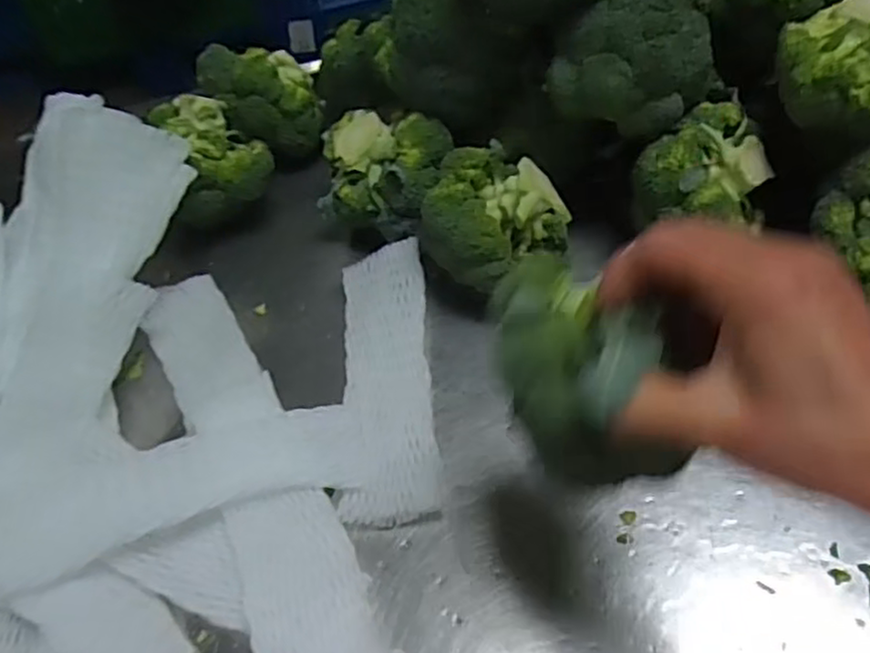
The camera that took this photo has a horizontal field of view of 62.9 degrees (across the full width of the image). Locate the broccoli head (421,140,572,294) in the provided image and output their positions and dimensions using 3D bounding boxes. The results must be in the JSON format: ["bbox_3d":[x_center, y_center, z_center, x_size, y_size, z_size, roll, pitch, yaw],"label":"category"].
[{"bbox_3d":[0.043,-0.081,0.567,0.095,0.094,0.091,-3,54,5],"label":"broccoli head"}]

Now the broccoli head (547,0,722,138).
[{"bbox_3d":[0.155,-0.204,0.533,0.106,0.086,0.091,31,64,25],"label":"broccoli head"}]

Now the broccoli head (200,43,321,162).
[{"bbox_3d":[-0.164,-0.217,0.684,0.099,0.084,0.080,-22,55,-9],"label":"broccoli head"}]

